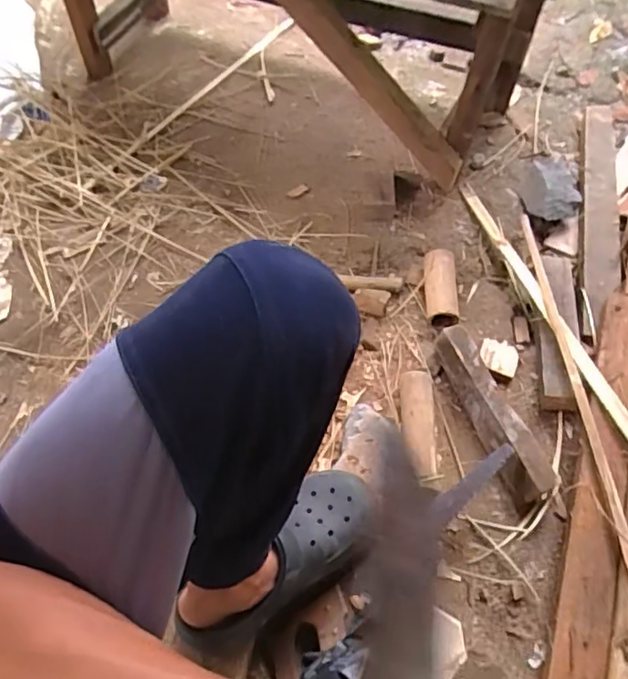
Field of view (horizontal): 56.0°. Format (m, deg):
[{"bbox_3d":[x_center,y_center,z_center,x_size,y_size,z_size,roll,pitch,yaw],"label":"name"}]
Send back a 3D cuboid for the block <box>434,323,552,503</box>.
[{"bbox_3d":[0.264,0.107,0.884,0.054,0.074,0.282,-19,60,-12],"label":"block"}]

